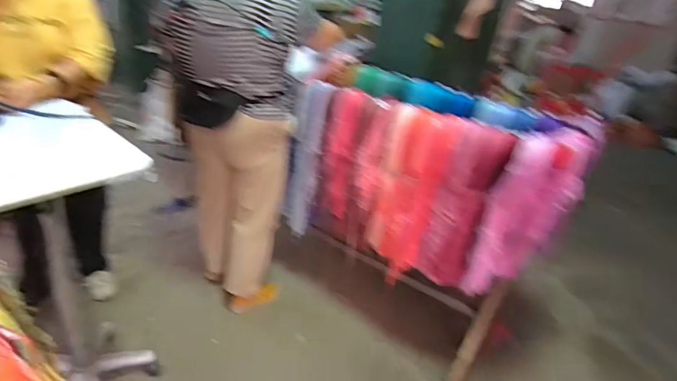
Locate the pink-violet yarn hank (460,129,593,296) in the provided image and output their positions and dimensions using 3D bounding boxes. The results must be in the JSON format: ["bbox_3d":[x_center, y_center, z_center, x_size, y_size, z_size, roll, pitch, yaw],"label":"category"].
[{"bbox_3d":[0.541,0.099,1.211,0.208,0.593,0.123,23,31,27],"label":"pink-violet yarn hank"}]

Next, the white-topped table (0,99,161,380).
[{"bbox_3d":[-0.773,0.242,1.172,0.476,0.865,0.340,27,33,32],"label":"white-topped table"}]

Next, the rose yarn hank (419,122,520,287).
[{"bbox_3d":[0.382,0.072,1.278,0.082,0.556,0.190,-17,36,-38],"label":"rose yarn hank"}]

